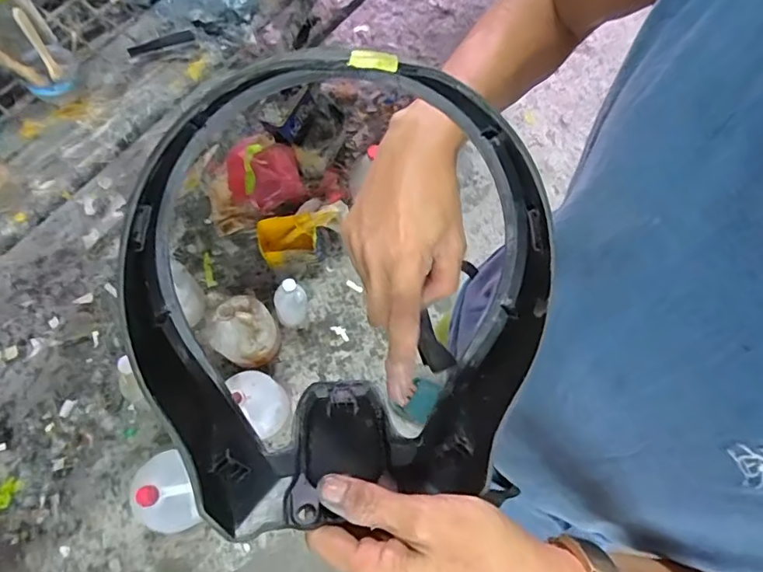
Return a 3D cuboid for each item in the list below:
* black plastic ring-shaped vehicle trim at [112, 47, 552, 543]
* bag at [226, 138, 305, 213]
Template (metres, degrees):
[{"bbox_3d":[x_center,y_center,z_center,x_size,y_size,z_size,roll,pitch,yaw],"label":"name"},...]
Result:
[{"bbox_3d":[-0.021,0.013,0.272,0.239,0.063,0.239,-5,105,-10],"label":"black plastic ring-shaped vehicle trim"},{"bbox_3d":[-0.347,-0.333,1.526,0.204,0.110,0.201,-12,71,-4],"label":"bag"}]

